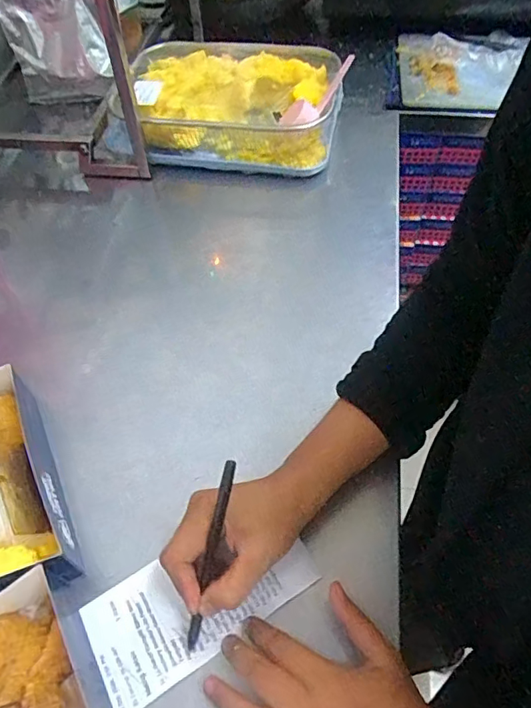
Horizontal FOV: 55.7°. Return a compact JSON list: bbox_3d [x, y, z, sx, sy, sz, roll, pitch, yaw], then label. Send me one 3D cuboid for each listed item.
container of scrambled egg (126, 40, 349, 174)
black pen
[{"bbox_3d":[-0.045,-0.334,0.686,0.284,0.080,0.205,6,54,5],"label":"container of scrambled egg"},{"bbox_3d":[-0.038,0.139,0.332,0.007,0.012,0.129,14,97,10],"label":"black pen"}]

